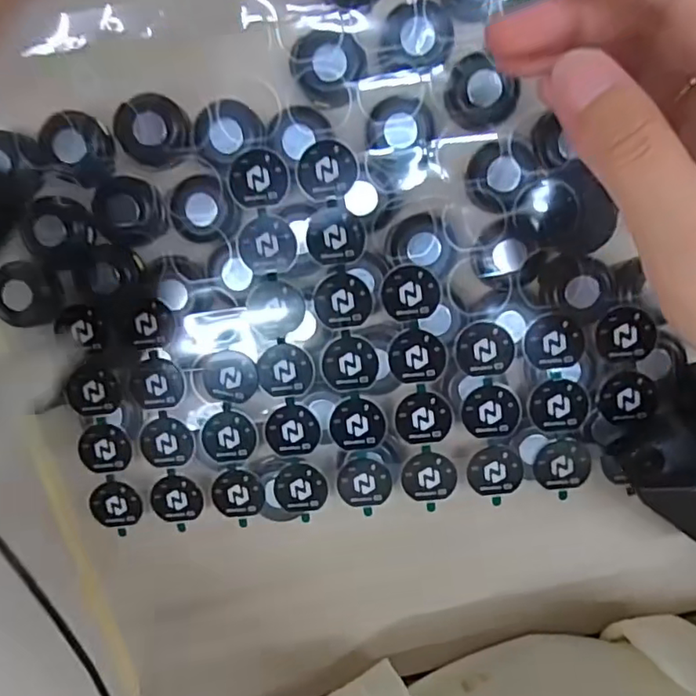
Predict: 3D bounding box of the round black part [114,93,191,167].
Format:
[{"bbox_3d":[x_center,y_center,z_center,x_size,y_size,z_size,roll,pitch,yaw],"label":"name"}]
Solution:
[{"bbox_3d":[-0.082,-0.091,0.239,0.031,0.005,0.028,39,99,-4],"label":"round black part"}]

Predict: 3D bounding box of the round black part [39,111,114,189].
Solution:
[{"bbox_3d":[-0.113,-0.084,0.240,0.027,0.008,0.026,0,99,3],"label":"round black part"}]

